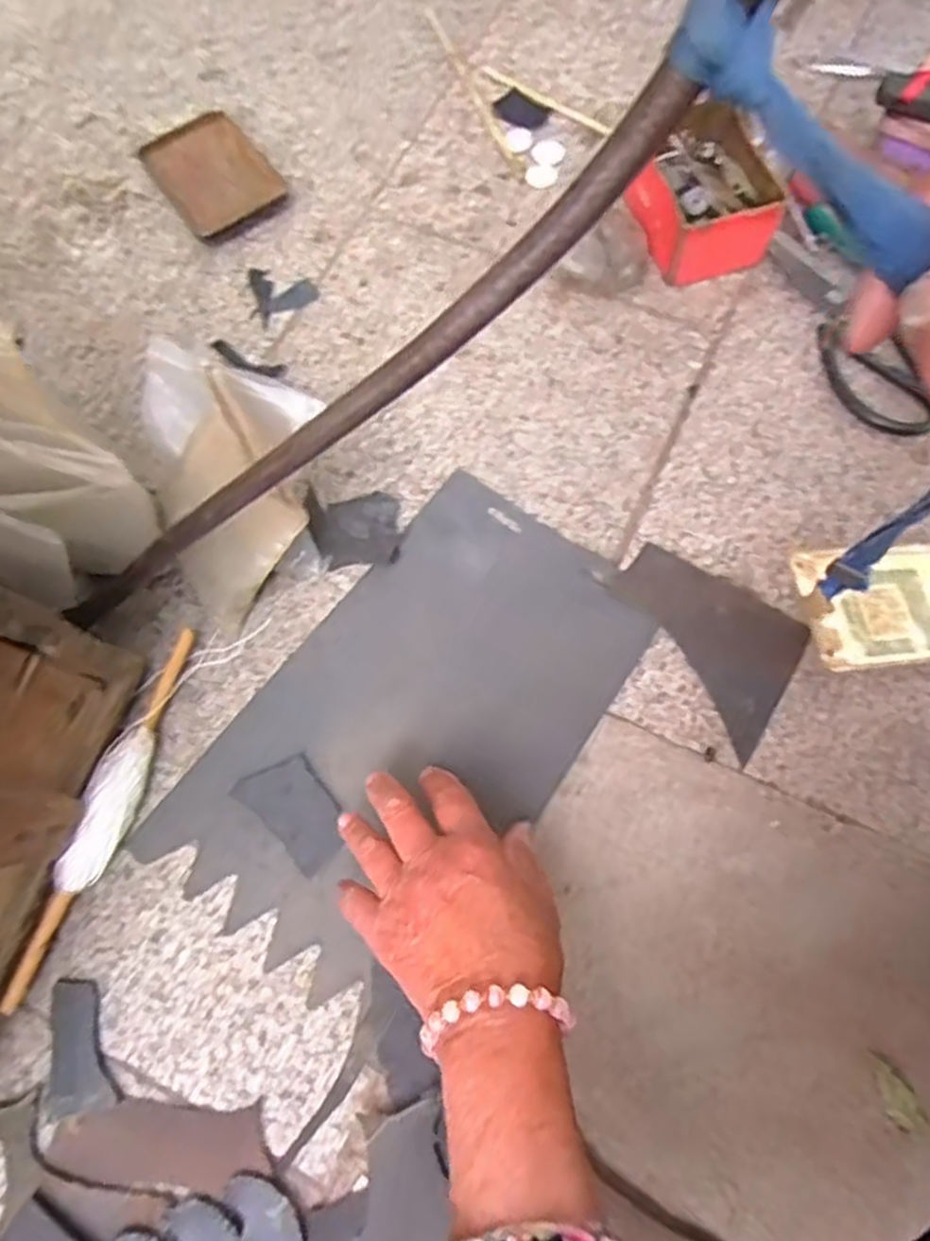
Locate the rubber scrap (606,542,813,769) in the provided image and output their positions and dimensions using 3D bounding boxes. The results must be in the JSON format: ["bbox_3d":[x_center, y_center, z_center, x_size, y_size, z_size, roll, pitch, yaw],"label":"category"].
[{"bbox_3d":[0.148,0.010,0.481,0.124,0.004,0.090,34,76,16],"label":"rubber scrap"}]

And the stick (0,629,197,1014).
[{"bbox_3d":[-0.211,0.111,0.453,0.026,0.033,0.223,18,74,7],"label":"stick"}]

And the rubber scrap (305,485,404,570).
[{"bbox_3d":[-0.077,-0.064,0.516,0.063,0.005,0.056,-3,73,1],"label":"rubber scrap"}]

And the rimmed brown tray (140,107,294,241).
[{"bbox_3d":[-0.203,-0.362,0.612,0.081,0.011,0.114,-36,75,-9],"label":"rimmed brown tray"}]

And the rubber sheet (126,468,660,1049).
[{"bbox_3d":[-0.032,0.063,0.482,0.188,0.007,0.319,33,77,13],"label":"rubber sheet"}]

